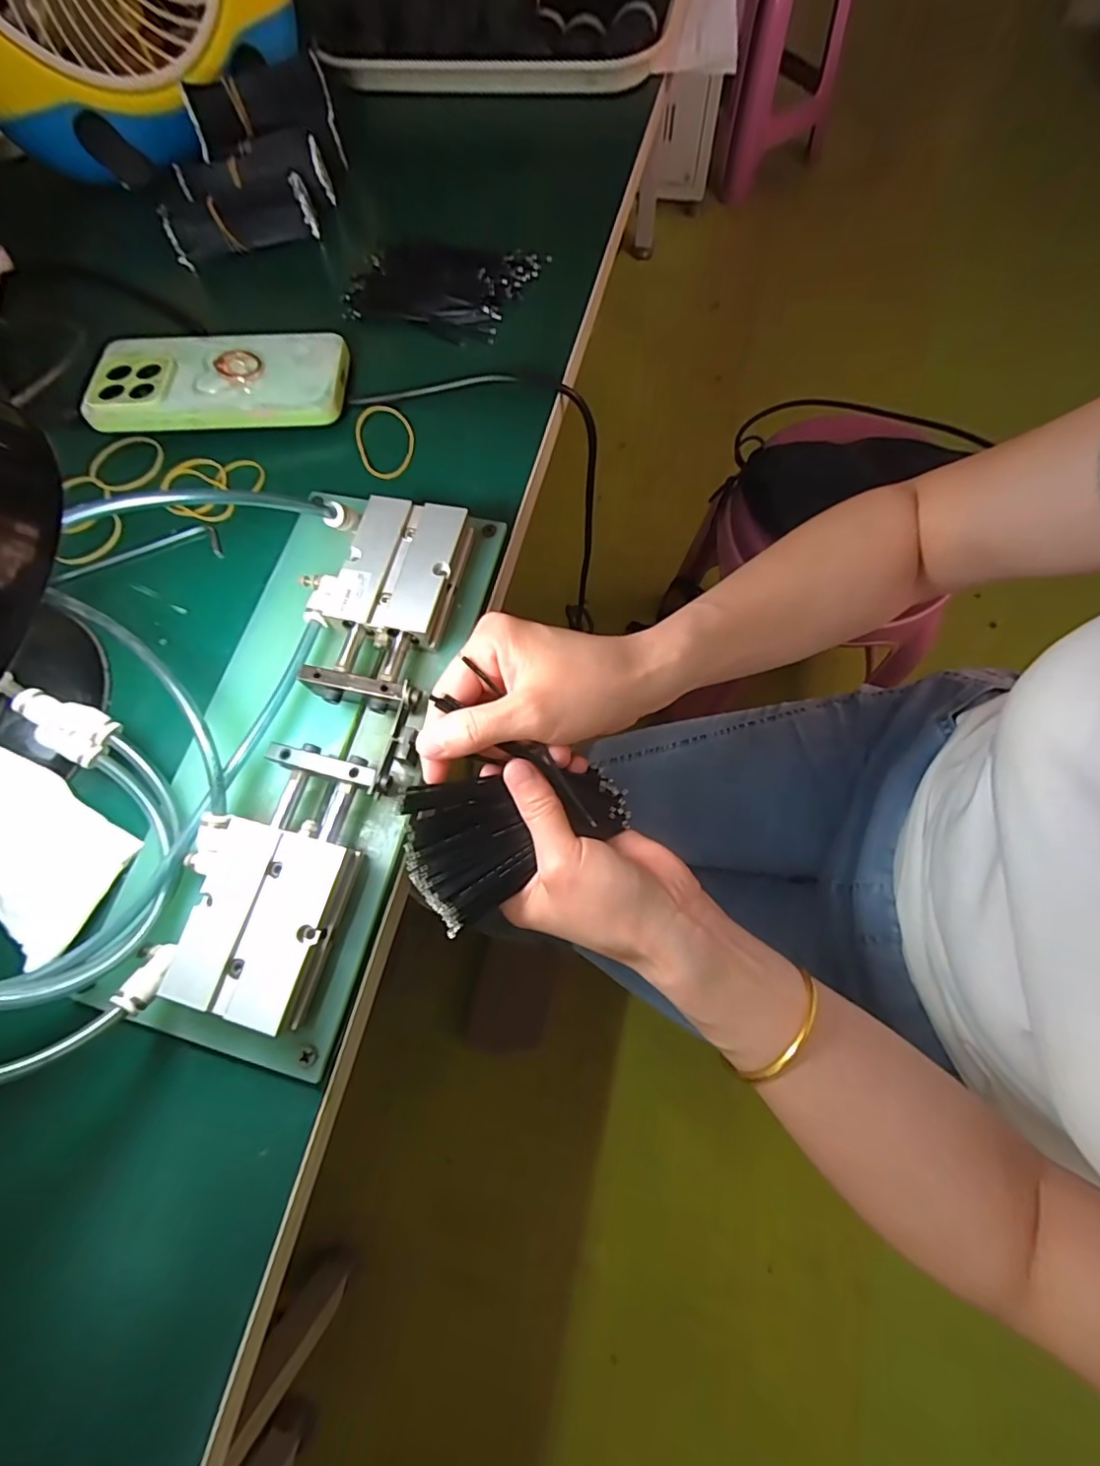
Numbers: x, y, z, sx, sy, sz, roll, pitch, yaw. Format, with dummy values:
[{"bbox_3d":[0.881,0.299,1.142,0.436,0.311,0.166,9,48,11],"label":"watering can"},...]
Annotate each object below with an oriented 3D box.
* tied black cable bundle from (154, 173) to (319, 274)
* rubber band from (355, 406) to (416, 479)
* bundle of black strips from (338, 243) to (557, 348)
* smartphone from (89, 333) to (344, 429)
[{"bbox_3d":[-0.227,-0.379,0.405,0.104,0.035,0.034,-18,72,-4],"label":"tied black cable bundle"},{"bbox_3d":[-0.103,-0.182,0.342,0.036,0.005,0.056,-20,76,-6],"label":"rubber band"},{"bbox_3d":[-0.075,-0.312,0.379,0.117,0.019,0.082,17,73,8],"label":"bundle of black strips"},{"bbox_3d":[-0.207,-0.224,0.346,0.151,0.012,0.073,-4,71,-3],"label":"smartphone"}]

